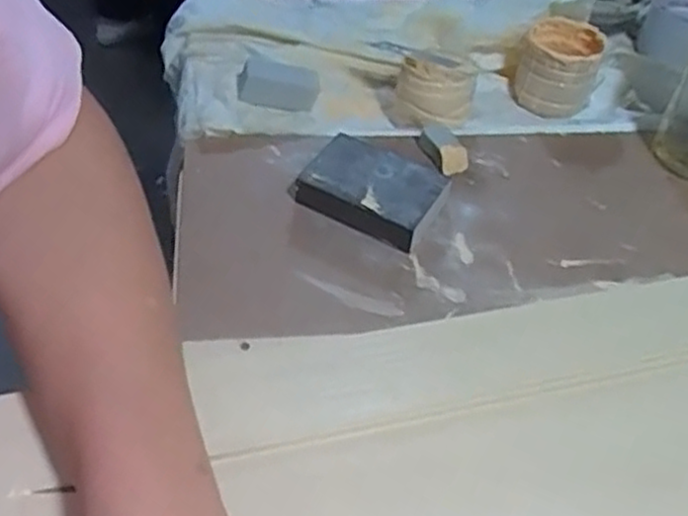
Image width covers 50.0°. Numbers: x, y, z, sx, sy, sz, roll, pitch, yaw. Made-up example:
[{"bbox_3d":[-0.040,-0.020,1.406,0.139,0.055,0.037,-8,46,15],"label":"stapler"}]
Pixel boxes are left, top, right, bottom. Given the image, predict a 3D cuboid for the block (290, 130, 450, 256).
[{"bbox_3d":[0.021,-0.051,0.561,0.101,0.029,0.071,28,51,21],"label":"block"}]

